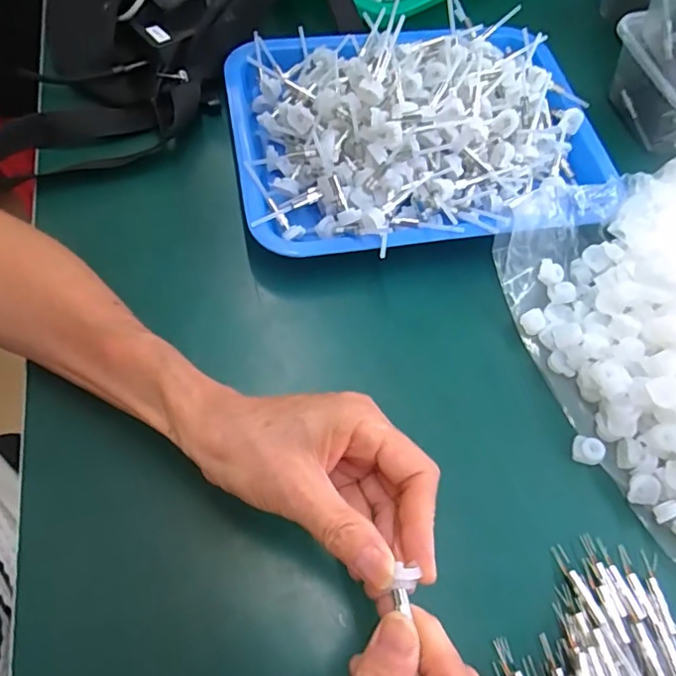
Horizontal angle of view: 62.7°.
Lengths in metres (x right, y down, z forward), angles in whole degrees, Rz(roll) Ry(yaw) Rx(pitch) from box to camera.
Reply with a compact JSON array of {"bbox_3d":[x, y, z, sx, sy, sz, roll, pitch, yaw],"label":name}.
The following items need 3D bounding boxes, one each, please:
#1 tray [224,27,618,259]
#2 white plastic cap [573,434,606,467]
[{"bbox_3d":[0.065,-0.169,0.422,0.288,0.066,0.219,-8,64,-8],"label":"tray"},{"bbox_3d":[0.157,0.070,0.348,0.018,0.010,0.017,1,64,-3],"label":"white plastic cap"}]

